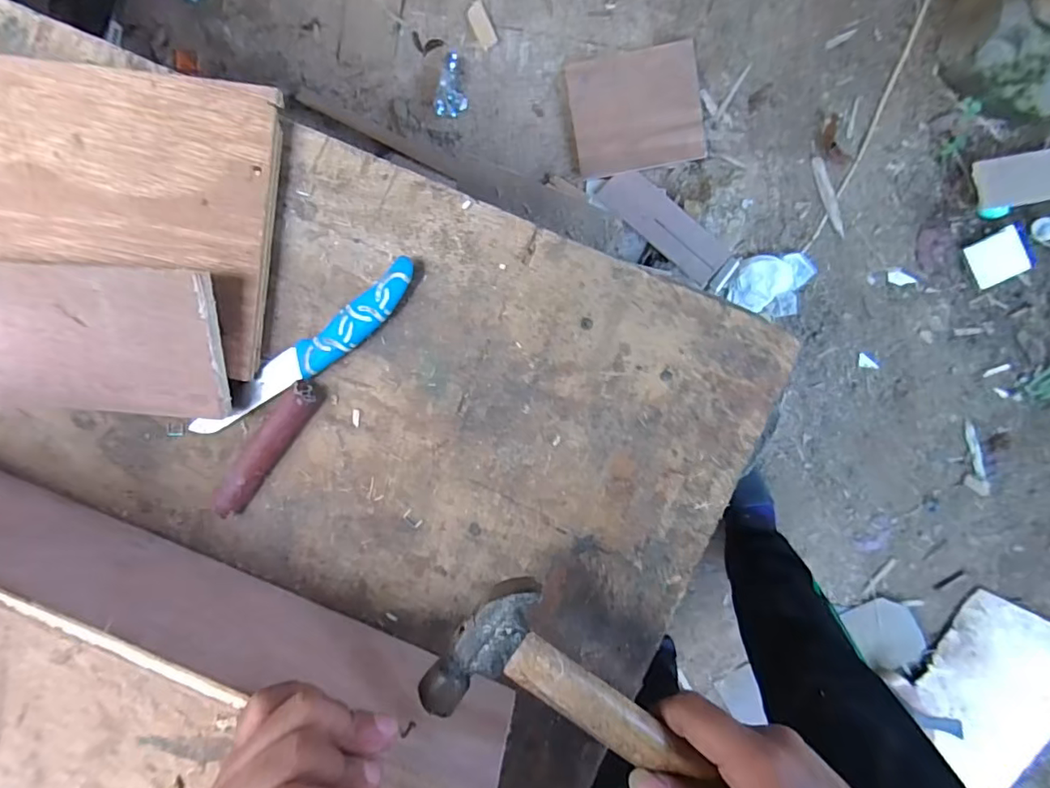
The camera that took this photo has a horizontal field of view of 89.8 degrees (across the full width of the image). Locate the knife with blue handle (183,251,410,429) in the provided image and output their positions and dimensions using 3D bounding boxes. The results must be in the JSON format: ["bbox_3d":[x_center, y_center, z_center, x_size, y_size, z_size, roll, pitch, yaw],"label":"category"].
[{"bbox_3d":[-0.140,-0.022,0.336,0.179,0.012,0.024,-35,88,9],"label":"knife with blue handle"}]

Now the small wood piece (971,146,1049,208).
[{"bbox_3d":[0.941,-0.403,0.975,0.187,0.024,0.093,-10,93,9],"label":"small wood piece"}]

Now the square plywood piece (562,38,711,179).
[{"bbox_3d":[0.221,-0.563,1.048,0.248,0.015,0.222,-9,93,9],"label":"square plywood piece"}]

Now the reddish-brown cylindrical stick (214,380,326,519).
[{"bbox_3d":[-0.167,0.036,0.340,0.020,0.014,0.104,41,99,4],"label":"reddish-brown cylindrical stick"}]

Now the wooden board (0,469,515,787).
[{"bbox_3d":[-0.219,0.116,0.310,0.439,0.091,0.010,21,99,4],"label":"wooden board"}]

